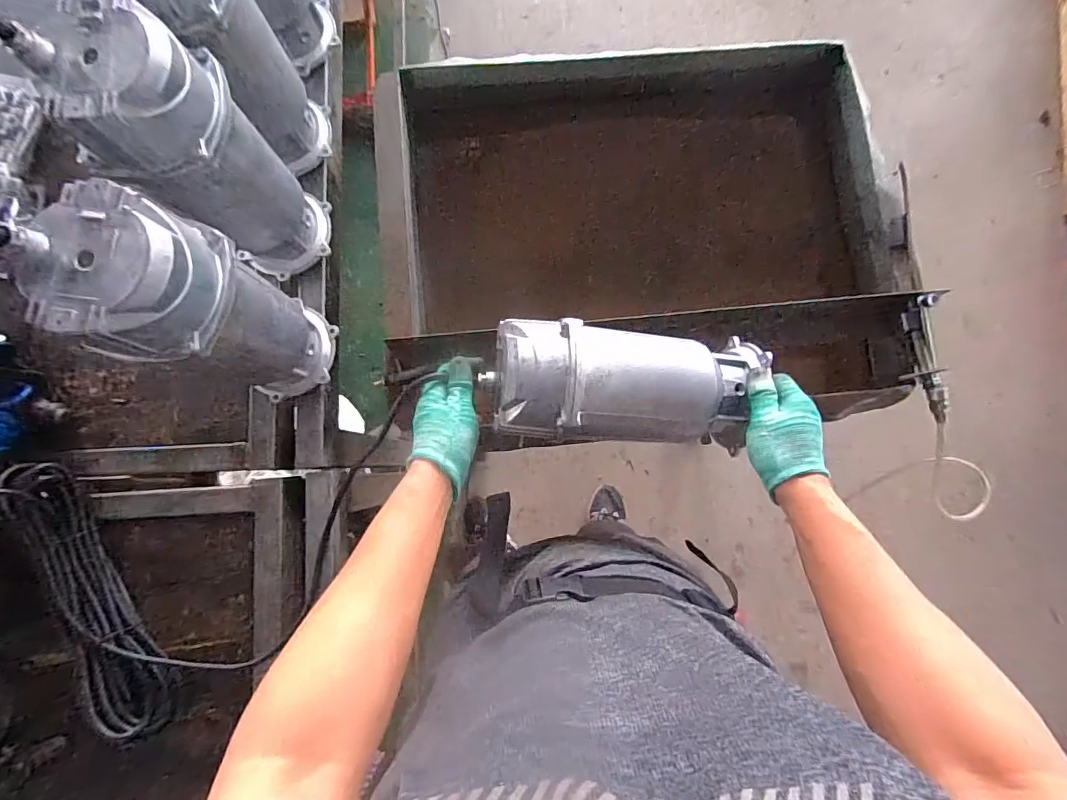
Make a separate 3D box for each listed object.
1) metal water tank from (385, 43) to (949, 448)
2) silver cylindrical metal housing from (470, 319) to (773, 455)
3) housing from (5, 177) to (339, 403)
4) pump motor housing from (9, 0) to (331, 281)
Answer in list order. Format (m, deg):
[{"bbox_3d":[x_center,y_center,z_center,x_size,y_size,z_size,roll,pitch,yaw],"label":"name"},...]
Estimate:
[{"bbox_3d":[0.157,-0.250,0.765,0.759,0.242,0.603,-8,83,-2],"label":"metal water tank"},{"bbox_3d":[0.102,-0.014,0.525,0.291,0.100,0.118,3,82,-14],"label":"silver cylindrical metal housing"},{"bbox_3d":[-0.324,-0.084,0.491,0.104,0.297,0.123,7,82,0],"label":"housing"},{"bbox_3d":[-0.347,-0.250,0.513,0.123,0.296,0.124,-4,82,-2],"label":"pump motor housing"}]

